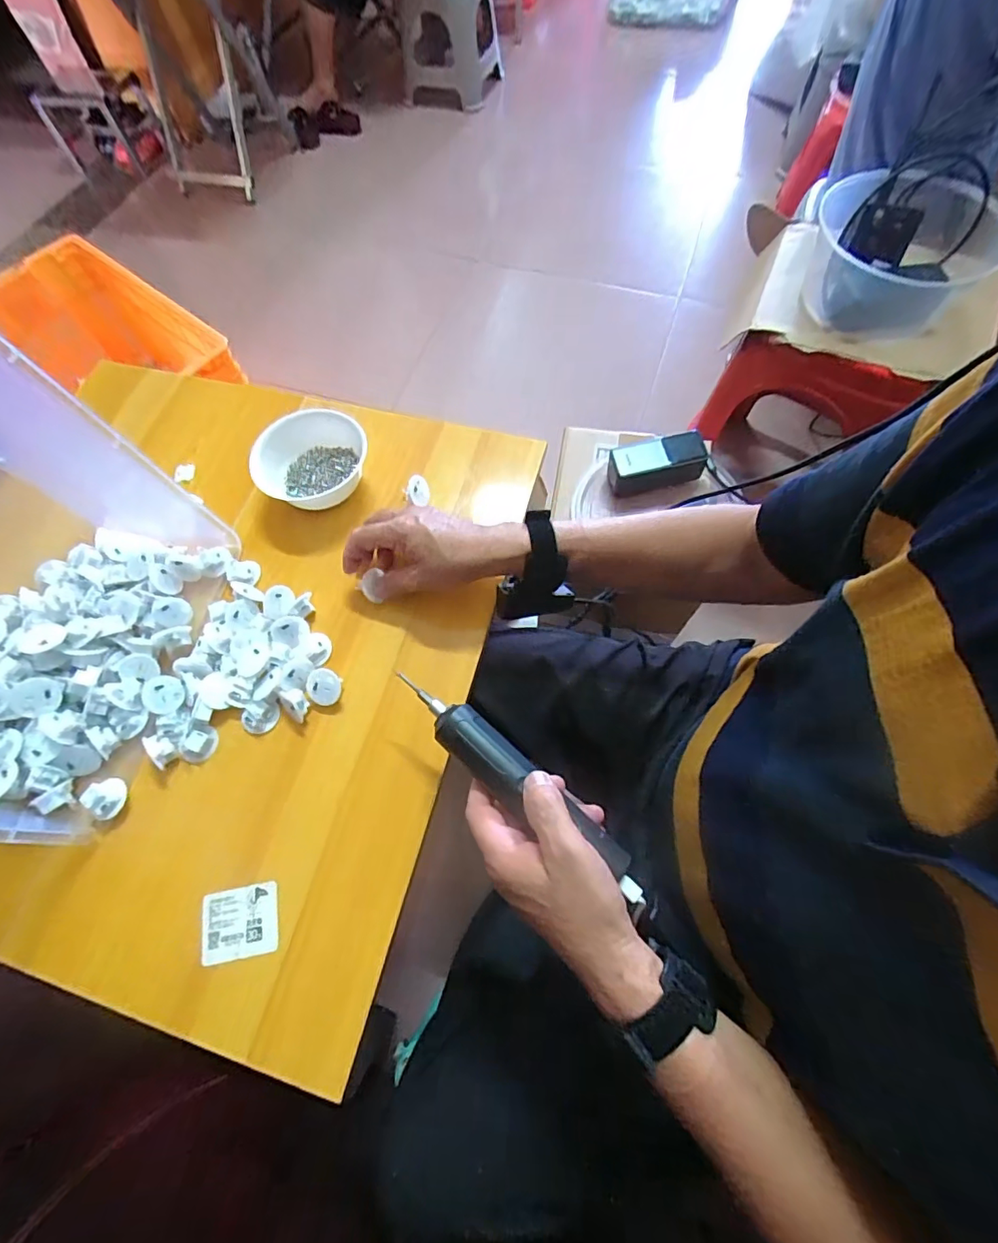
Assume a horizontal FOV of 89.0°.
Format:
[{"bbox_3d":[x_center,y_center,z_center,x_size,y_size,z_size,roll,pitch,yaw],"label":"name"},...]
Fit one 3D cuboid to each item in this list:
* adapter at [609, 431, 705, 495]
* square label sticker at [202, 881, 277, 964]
[{"bbox_3d":[0.230,-0.233,0.749,0.130,0.067,0.054,-12,66,-2],"label":"adapter"},{"bbox_3d":[-0.204,0.236,0.400,0.058,0.004,0.049,-9,63,-5],"label":"square label sticker"}]

